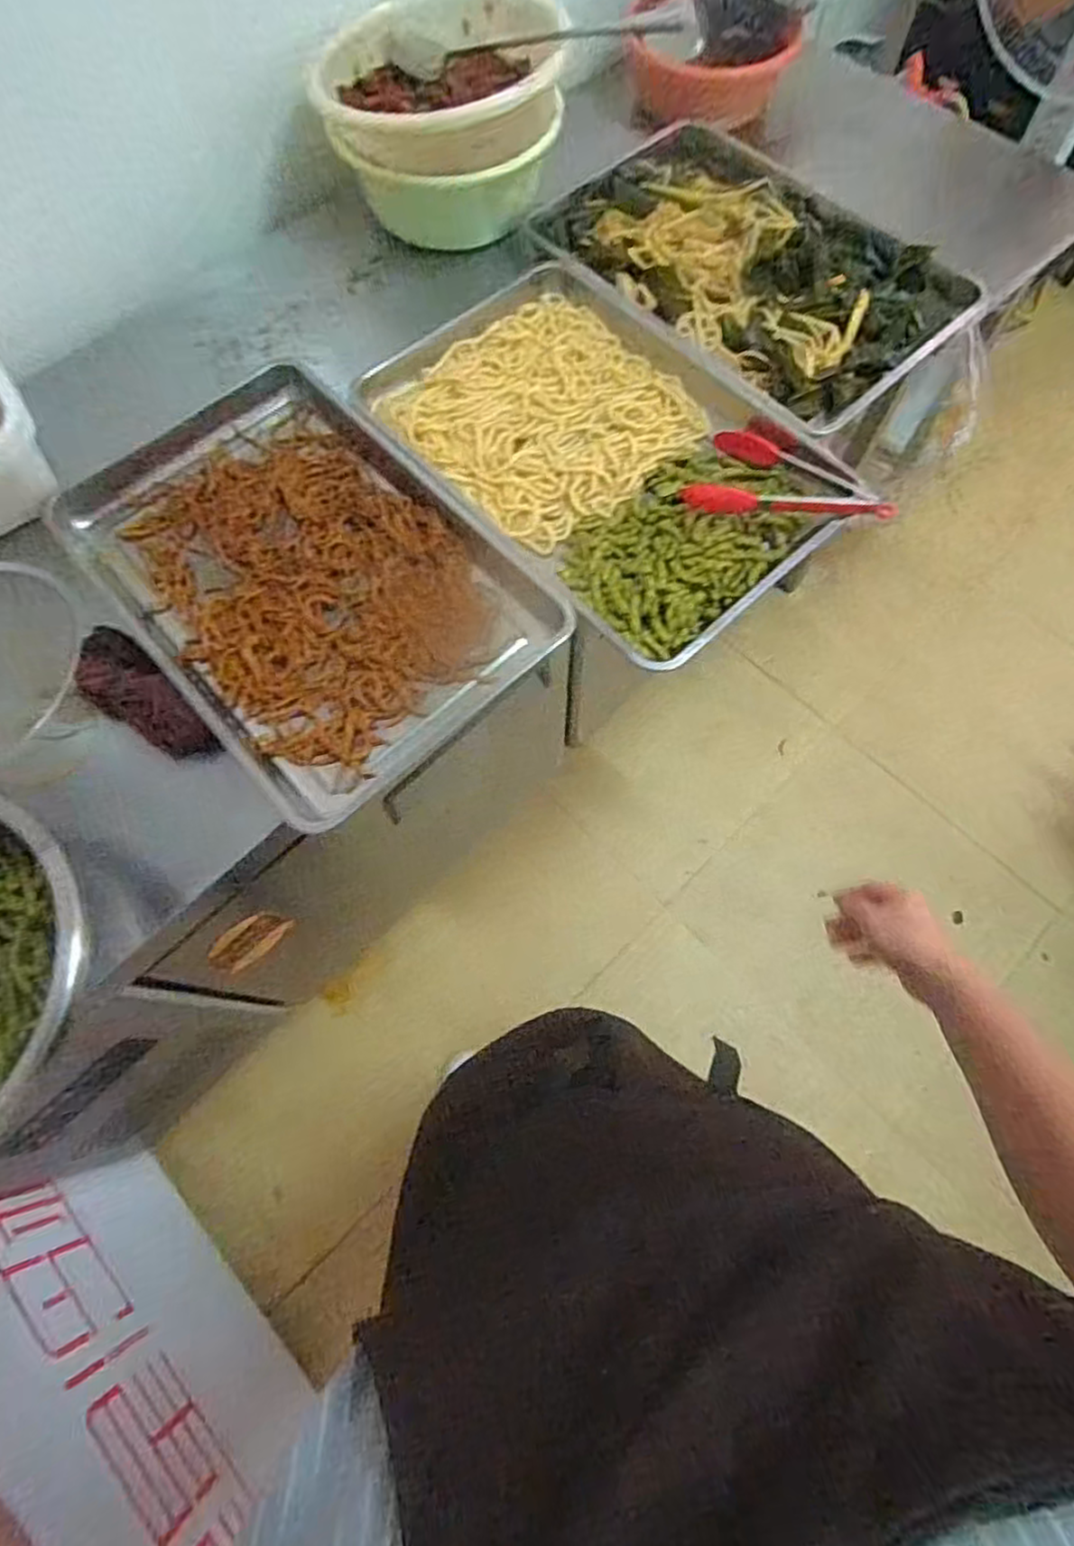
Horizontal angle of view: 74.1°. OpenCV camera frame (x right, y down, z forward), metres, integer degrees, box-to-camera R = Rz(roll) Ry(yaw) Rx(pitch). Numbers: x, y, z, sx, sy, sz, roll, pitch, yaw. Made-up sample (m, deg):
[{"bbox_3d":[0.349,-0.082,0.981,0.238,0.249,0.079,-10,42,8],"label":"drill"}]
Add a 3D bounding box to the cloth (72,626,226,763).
[{"bbox_3d":[-0.418,-0.084,0.745,0.174,0.051,0.070,44,75,-1],"label":"cloth"}]

